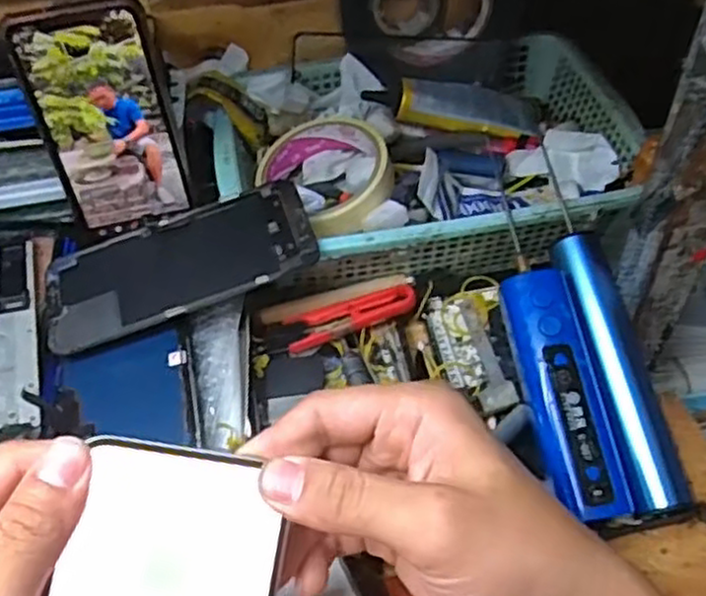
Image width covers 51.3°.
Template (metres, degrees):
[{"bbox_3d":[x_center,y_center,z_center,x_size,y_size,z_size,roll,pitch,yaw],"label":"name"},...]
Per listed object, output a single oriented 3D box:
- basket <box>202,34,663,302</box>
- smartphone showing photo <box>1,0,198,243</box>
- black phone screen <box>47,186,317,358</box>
[{"bbox_3d":[0.044,-0.090,0.493,0.269,0.057,0.190,-9,50,-4],"label":"basket"},{"bbox_3d":[-0.144,-0.101,0.434,0.076,0.140,0.009,-13,40,-7],"label":"smartphone showing photo"},{"bbox_3d":[-0.101,-0.020,0.428,0.156,0.007,0.077,-19,51,-3],"label":"black phone screen"}]

